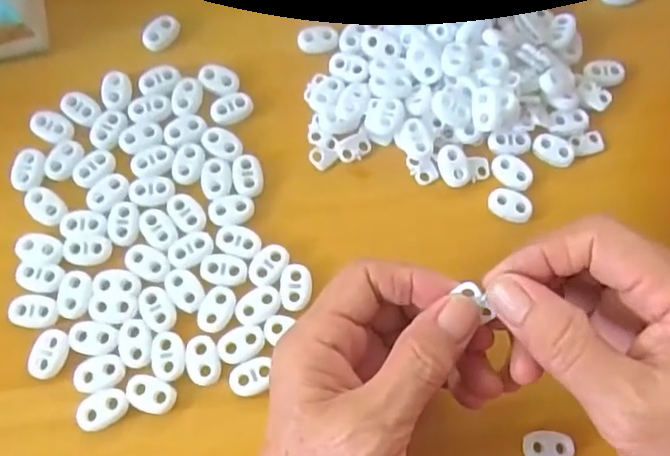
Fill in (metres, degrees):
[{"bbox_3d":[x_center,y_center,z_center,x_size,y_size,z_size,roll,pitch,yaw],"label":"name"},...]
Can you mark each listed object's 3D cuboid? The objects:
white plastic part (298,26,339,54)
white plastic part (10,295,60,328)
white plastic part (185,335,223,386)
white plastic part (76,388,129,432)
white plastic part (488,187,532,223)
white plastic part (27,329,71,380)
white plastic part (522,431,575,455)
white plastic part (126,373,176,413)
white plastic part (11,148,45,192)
[{"bbox_3d":[-0.009,-0.104,0.348,0.021,0.004,0.013,-6,72,-5],"label":"white plastic part"},{"bbox_3d":[-0.141,0.039,0.295,0.022,0.004,0.015,13,72,2],"label":"white plastic part"},{"bbox_3d":[-0.061,0.061,0.293,0.015,0.004,0.023,-17,73,-8],"label":"white plastic part"},{"bbox_3d":[-0.105,0.081,0.284,0.023,0.004,0.016,-26,75,-11],"label":"white plastic part"},{"bbox_3d":[0.090,-0.012,0.324,0.022,0.004,0.016,22,72,5],"label":"white plastic part"},{"bbox_3d":[-0.132,0.057,0.290,0.016,0.004,0.022,12,72,1],"label":"white plastic part"},{"bbox_3d":[0.097,0.101,0.288,0.022,0.005,0.015,0,72,-3],"label":"white plastic part"},{"bbox_3d":[-0.084,0.076,0.287,0.022,0.004,0.015,24,72,5],"label":"white plastic part"},{"bbox_3d":[-0.155,-0.029,0.318,0.014,0.004,0.022,2,72,-2],"label":"white plastic part"}]

